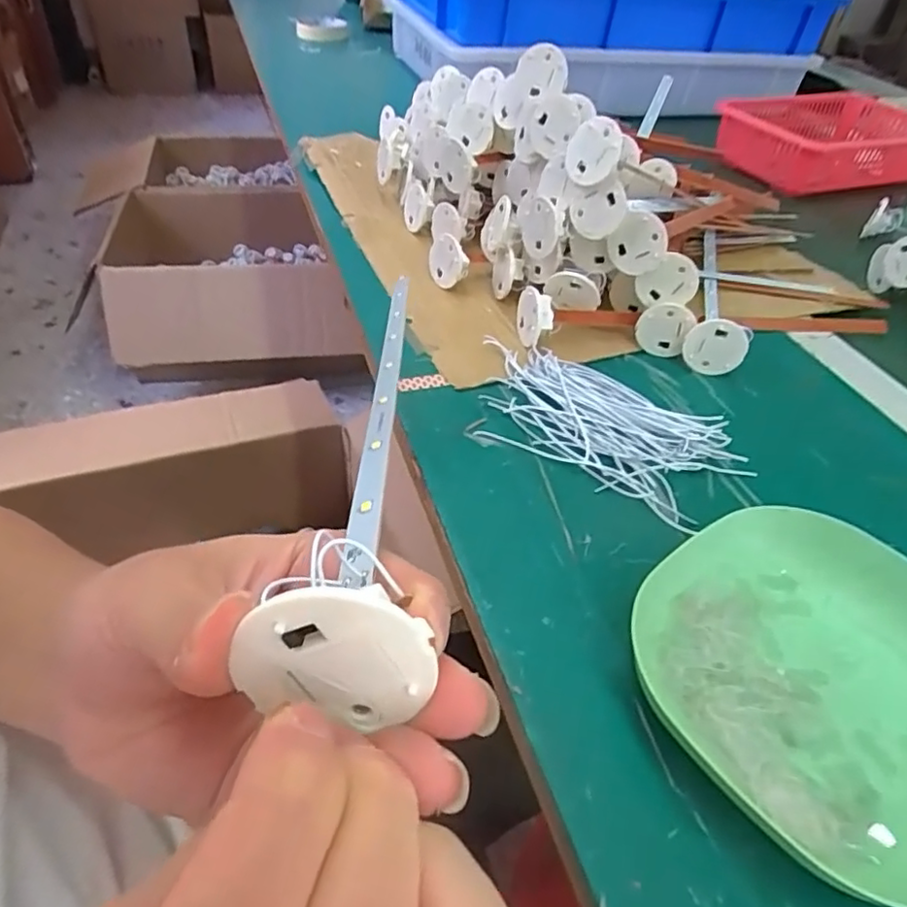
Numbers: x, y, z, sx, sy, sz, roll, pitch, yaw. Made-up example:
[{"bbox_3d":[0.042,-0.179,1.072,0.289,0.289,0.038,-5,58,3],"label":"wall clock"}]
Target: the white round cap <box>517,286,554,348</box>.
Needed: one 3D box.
[{"bbox_3d":[0.054,-0.093,0.419,0.018,0.032,0.030,-2,44,-7],"label":"white round cap"}]

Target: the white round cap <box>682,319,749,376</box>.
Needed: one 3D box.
[{"bbox_3d":[0.171,-0.068,0.408,0.038,0.038,0.010,7,44,2],"label":"white round cap"}]

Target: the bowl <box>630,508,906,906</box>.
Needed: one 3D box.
[{"bbox_3d":[0.158,0.091,0.252,0.144,0.027,0.146,-25,51,-27],"label":"bowl"}]

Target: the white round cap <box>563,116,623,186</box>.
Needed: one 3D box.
[{"bbox_3d":[0.086,-0.188,0.389,0.010,0.040,0.039,-3,71,-36],"label":"white round cap"}]

